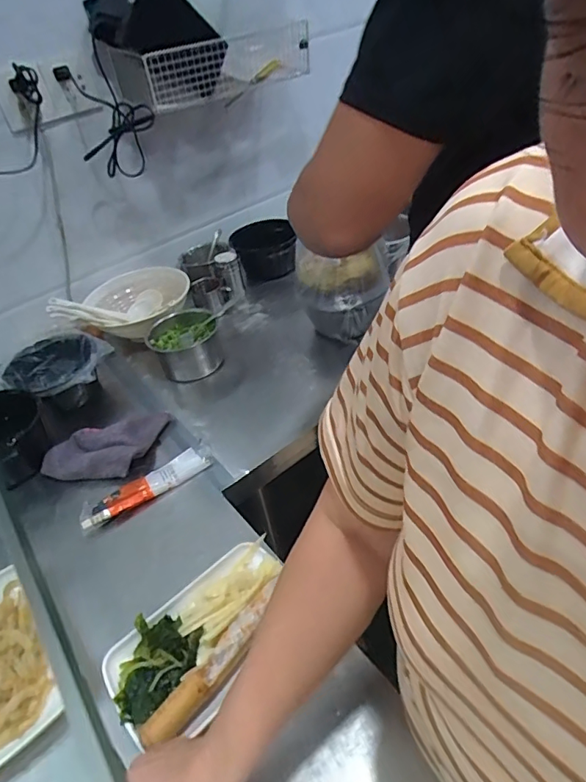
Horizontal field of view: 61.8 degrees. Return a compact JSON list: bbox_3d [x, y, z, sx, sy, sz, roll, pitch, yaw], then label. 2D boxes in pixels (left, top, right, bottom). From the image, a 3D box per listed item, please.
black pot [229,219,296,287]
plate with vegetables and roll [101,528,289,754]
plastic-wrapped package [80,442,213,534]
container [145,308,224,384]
[{"bbox_3d":[-0.071,-0.335,1.188,0.144,0.100,0.182,-16,42,-4],"label":"black pot"},{"bbox_3d":[-0.093,0.256,0.522,0.207,0.034,0.126,-29,44,-28],"label":"plate with vegetables and roll"},{"bbox_3d":[-0.210,0.135,0.709,0.197,0.027,0.035,-26,43,-25],"label":"plastic-wrapped package"},{"bbox_3d":[-0.203,-0.087,0.940,0.132,0.079,0.139,-23,43,-12],"label":"container"}]

